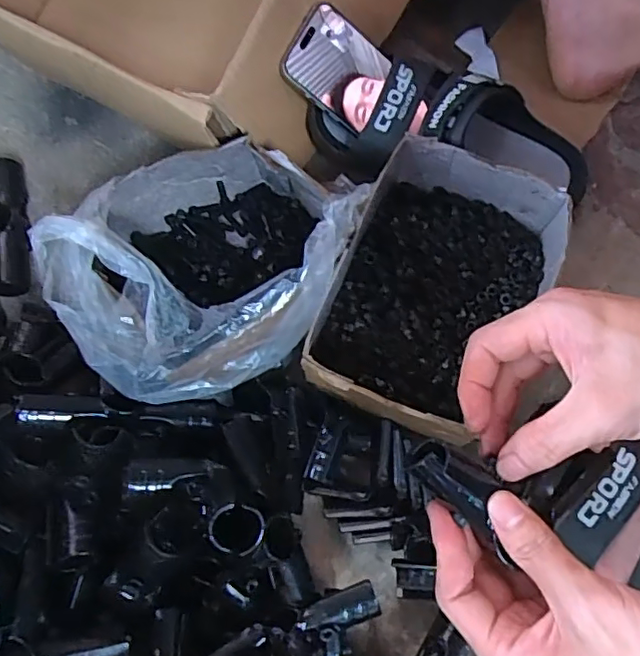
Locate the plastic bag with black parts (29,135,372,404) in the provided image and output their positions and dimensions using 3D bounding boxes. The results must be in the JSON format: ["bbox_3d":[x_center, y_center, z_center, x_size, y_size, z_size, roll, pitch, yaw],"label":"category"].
[{"bbox_3d":[-0.080,-0.059,0.455,0.193,0.125,0.245,36,77,13],"label":"plastic bag with black parts"}]

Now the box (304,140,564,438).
[{"bbox_3d":[0.089,-0.030,0.438,0.144,0.069,0.204,23,74,9],"label":"box"}]

